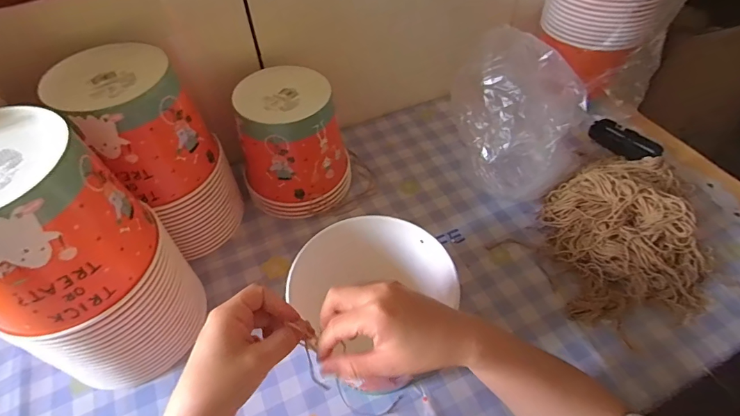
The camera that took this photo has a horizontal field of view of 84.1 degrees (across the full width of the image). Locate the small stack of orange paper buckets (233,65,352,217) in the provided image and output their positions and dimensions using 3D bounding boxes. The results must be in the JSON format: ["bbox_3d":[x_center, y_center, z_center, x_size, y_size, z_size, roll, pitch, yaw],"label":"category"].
[{"bbox_3d":[-0.109,-0.088,0.592,0.153,0.166,0.137,-9,51,-6],"label":"small stack of orange paper buckets"}]

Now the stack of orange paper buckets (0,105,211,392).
[{"bbox_3d":[-0.283,0.056,0.413,0.139,0.275,0.143,37,61,26],"label":"stack of orange paper buckets"}]

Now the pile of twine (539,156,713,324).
[{"bbox_3d":[0.350,0.019,0.559,0.201,0.075,0.255,0,50,1],"label":"pile of twine"}]

